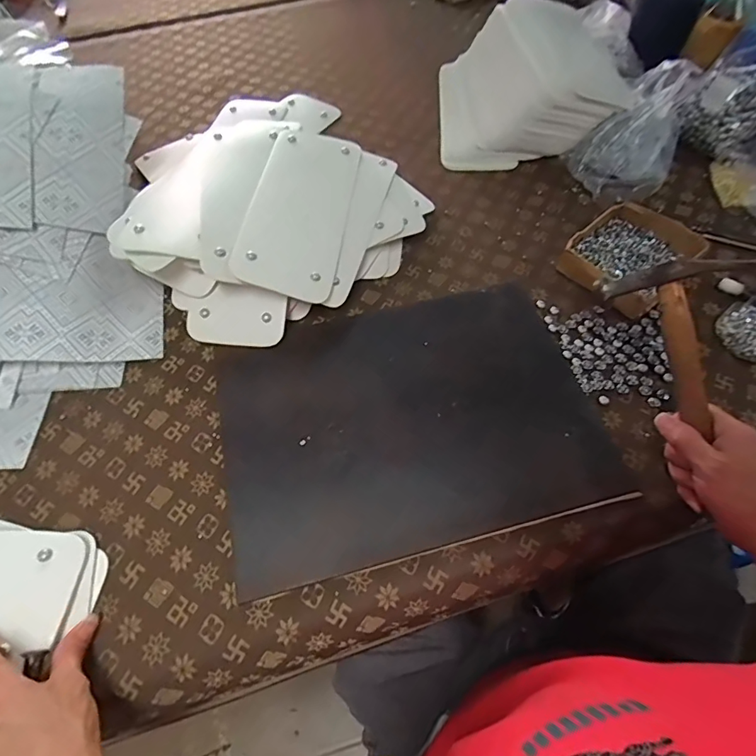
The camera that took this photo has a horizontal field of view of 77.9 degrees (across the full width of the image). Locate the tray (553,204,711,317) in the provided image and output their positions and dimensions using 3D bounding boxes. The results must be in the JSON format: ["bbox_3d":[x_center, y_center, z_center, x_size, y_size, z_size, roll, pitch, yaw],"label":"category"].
[{"bbox_3d":[0.329,-0.159,0.612,0.149,0.045,0.133,-40,66,-20],"label":"tray"}]

